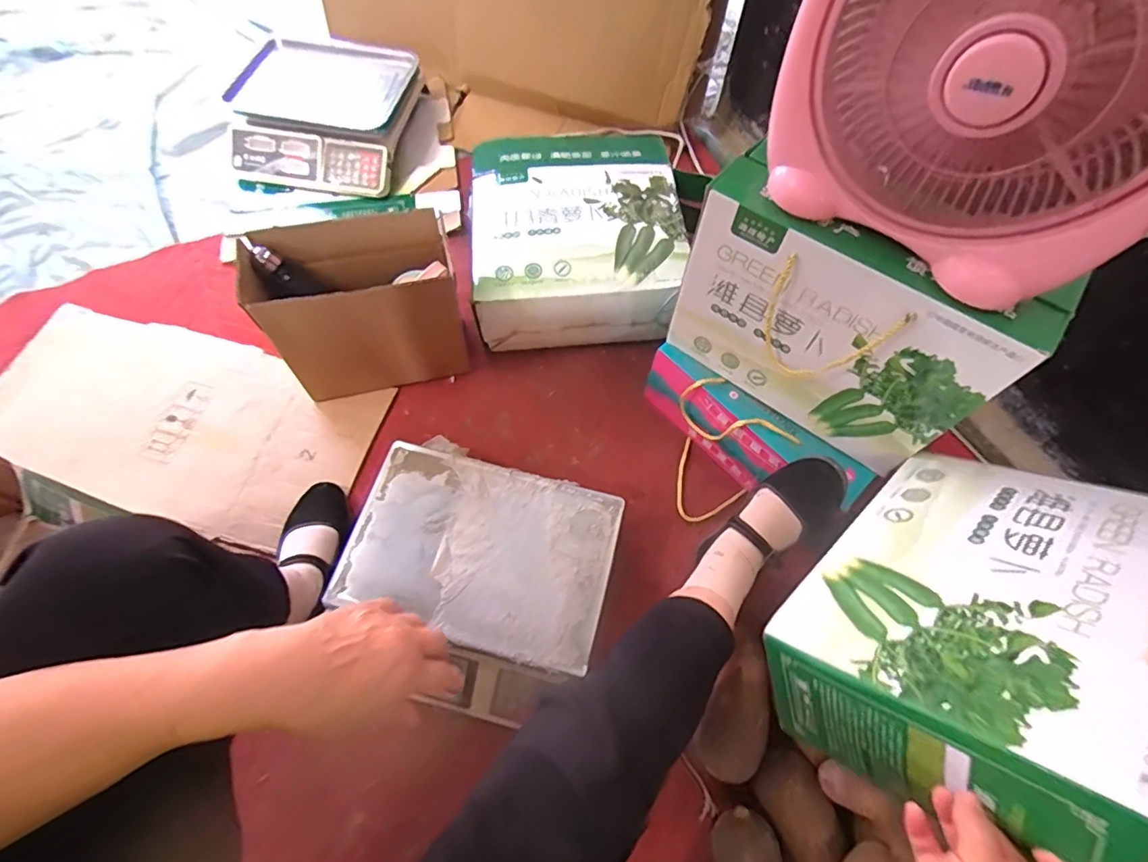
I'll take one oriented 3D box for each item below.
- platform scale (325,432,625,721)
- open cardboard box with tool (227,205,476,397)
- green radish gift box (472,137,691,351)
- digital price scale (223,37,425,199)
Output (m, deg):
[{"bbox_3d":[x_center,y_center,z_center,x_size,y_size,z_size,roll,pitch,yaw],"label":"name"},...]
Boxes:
[{"bbox_3d":[-0.126,0.182,0.716,0.332,0.082,0.280,19,65,8],"label":"platform scale"},{"bbox_3d":[-0.312,-0.181,0.823,0.267,0.237,0.142,-12,65,-6],"label":"open cardboard box with tool"},{"bbox_3d":[0.002,-0.339,0.949,0.339,0.144,0.367,-5,64,-3],"label":"green radish gift box"},{"bbox_3d":[-0.513,-0.678,1.122,0.357,0.102,0.375,7,64,3],"label":"digital price scale"}]

